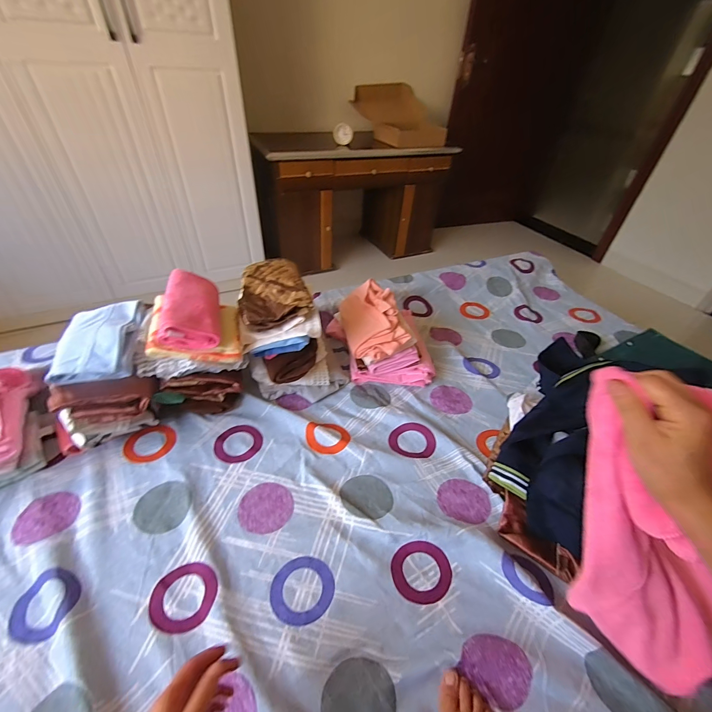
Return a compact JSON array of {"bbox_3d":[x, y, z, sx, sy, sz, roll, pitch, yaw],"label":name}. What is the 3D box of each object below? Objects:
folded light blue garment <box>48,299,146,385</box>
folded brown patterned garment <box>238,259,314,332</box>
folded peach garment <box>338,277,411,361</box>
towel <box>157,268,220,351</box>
[{"bbox_3d":[-0.478,-0.030,0.629,0.133,0.054,0.186,-8,44,-11],"label":"folded light blue garment"},{"bbox_3d":[-0.185,-0.146,0.740,0.138,0.050,0.217,-12,45,-16],"label":"folded brown patterned garment"},{"bbox_3d":[0.041,-0.091,0.845,0.139,0.086,0.222,-5,43,-9],"label":"folded peach garment"},{"bbox_3d":[-0.314,-0.090,0.643,0.100,0.057,0.169,9,44,-32],"label":"towel"}]

